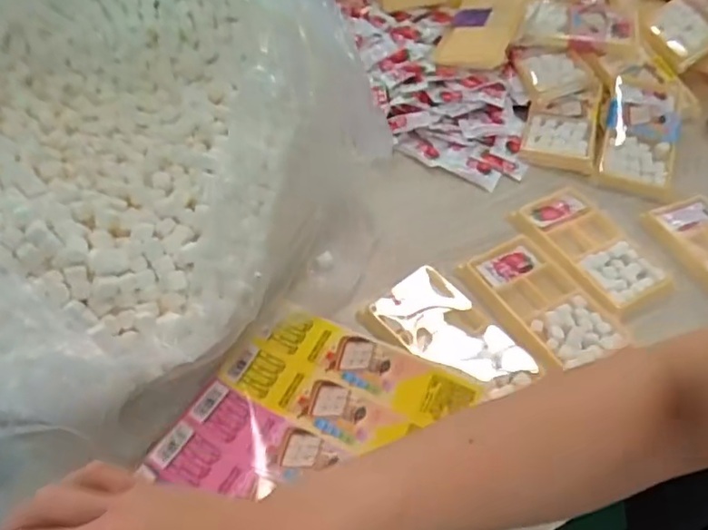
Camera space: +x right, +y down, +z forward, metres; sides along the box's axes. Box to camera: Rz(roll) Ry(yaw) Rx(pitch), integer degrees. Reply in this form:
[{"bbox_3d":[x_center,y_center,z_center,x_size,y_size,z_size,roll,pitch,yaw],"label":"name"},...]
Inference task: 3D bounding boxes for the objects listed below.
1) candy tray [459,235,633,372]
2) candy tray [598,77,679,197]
[{"bbox_3d":[0.146,0.028,0.472,0.082,0.022,0.120,-20,56,-20],"label":"candy tray"},{"bbox_3d":[0.290,-0.139,0.591,0.071,0.026,0.131,20,52,10],"label":"candy tray"}]

